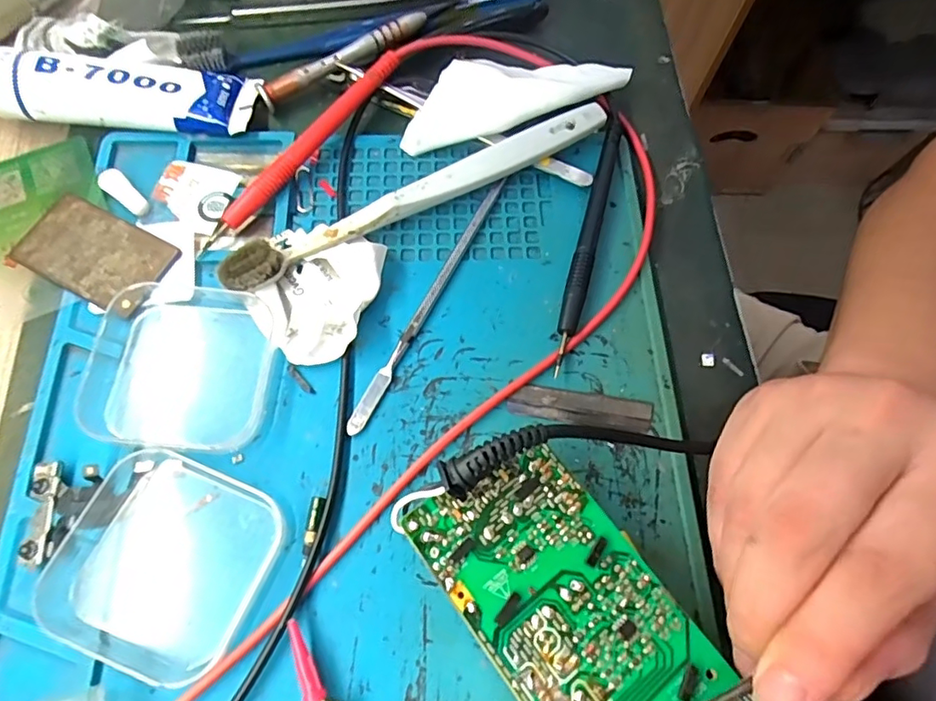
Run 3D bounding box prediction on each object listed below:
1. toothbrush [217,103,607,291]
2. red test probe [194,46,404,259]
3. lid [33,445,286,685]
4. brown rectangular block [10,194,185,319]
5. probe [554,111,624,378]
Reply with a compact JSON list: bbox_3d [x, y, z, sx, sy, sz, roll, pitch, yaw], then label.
[{"bbox_3d":[-0.019,-0.068,0.241,0.180,0.017,0.016,-27,73,-12],"label":"toothbrush"},{"bbox_3d":[-0.073,-0.092,0.248,0.011,0.016,0.124,34,71,10],"label":"red test probe"},{"bbox_3d":[-0.106,0.072,0.189,0.068,0.009,0.064,22,69,5],"label":"lid"},{"bbox_3d":[-0.155,-0.041,0.229,0.061,0.006,0.037,26,70,7],"label":"brown rectangular block"},{"bbox_3d":[0.054,-0.053,0.243,0.008,0.009,0.134,16,69,3],"label":"probe"}]

